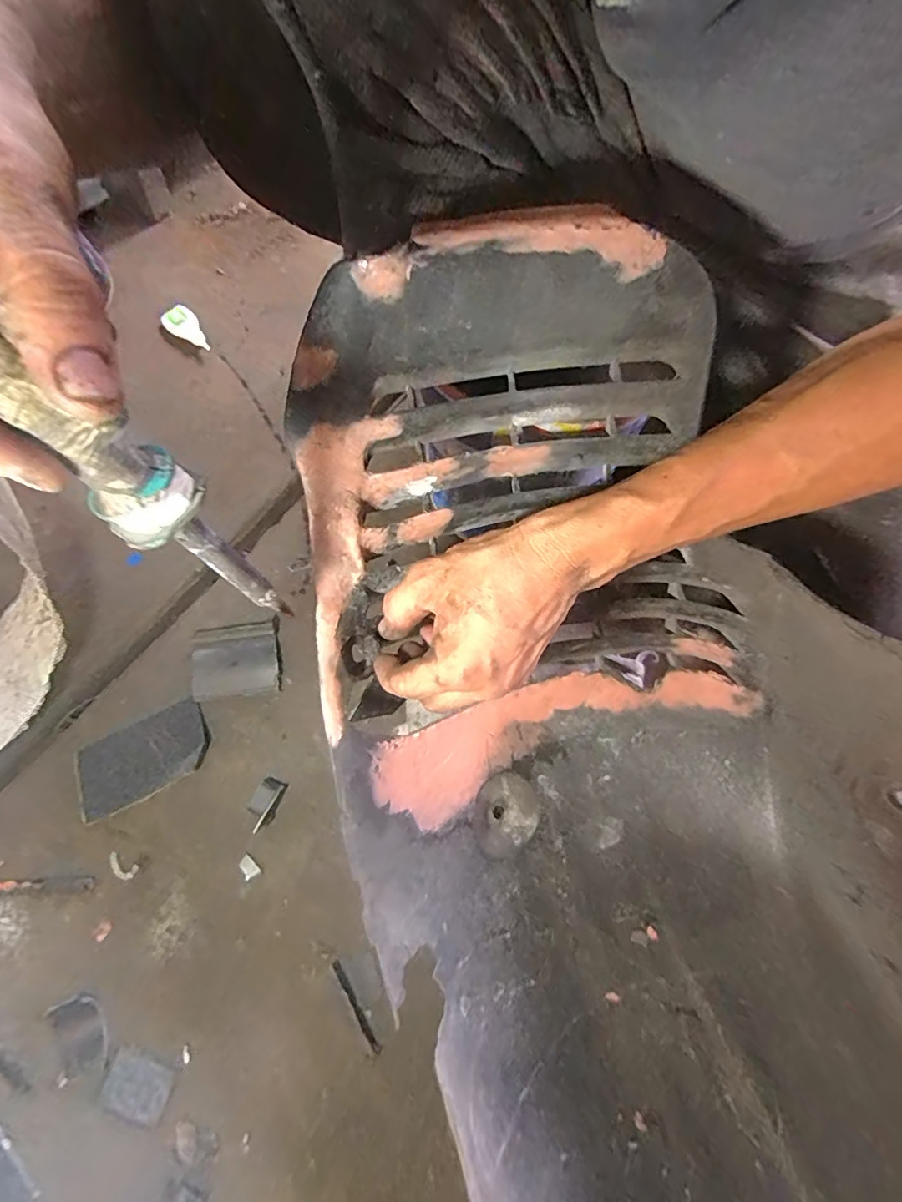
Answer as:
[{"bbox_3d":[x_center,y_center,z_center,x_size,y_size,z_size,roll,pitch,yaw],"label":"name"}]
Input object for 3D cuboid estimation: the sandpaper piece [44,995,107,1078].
[{"bbox_3d":[-0.301,0.351,0.421,0.038,0.006,0.055,-28,77,-6],"label":"sandpaper piece"}]

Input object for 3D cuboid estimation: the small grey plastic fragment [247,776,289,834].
[{"bbox_3d":[-0.163,0.177,0.457,0.026,0.024,0.038,27,78,8],"label":"small grey plastic fragment"}]

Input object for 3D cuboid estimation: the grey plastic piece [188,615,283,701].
[{"bbox_3d":[-0.203,0.057,0.492,0.082,0.013,0.065,-8,76,-1],"label":"grey plastic piece"}]

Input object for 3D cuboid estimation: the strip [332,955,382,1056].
[{"bbox_3d":[-0.078,0.331,0.424,0.007,0.008,0.071,-32,77,-7],"label":"strip"}]

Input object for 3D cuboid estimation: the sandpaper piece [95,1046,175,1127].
[{"bbox_3d":[-0.249,0.384,0.410,0.052,0.004,0.043,20,77,6],"label":"sandpaper piece"}]

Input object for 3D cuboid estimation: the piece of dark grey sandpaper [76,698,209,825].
[{"bbox_3d":[-0.278,0.142,0.469,0.116,0.017,0.068,-25,76,-5],"label":"piece of dark grey sandpaper"}]

